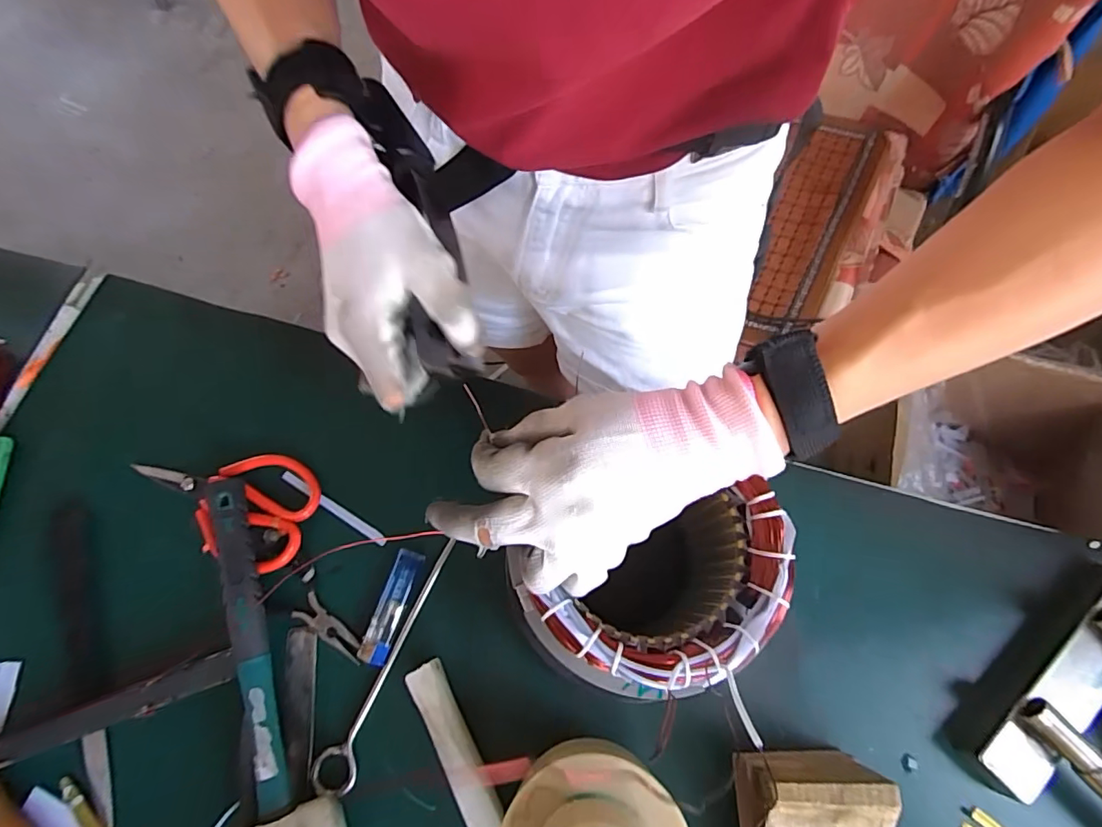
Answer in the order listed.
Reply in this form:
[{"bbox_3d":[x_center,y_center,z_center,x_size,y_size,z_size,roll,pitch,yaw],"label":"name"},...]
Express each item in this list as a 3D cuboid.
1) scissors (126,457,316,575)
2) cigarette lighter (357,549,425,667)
[{"bbox_3d":[-0.272,0.066,0.436,0.152,0.014,0.089,18,72,6],"label":"scissors"},{"bbox_3d":[-0.126,0.151,0.412,0.021,0.008,0.086,17,72,5],"label":"cigarette lighter"}]

